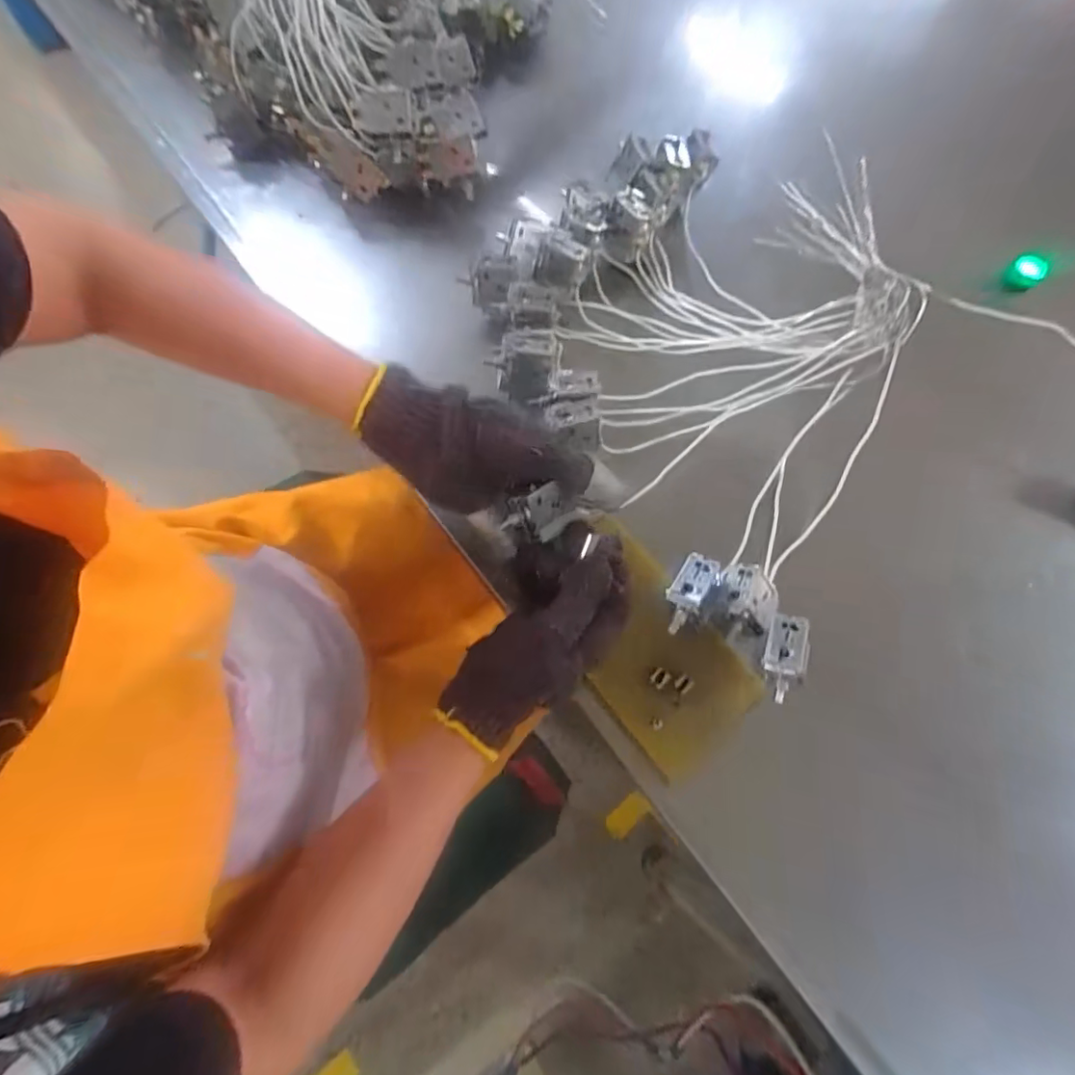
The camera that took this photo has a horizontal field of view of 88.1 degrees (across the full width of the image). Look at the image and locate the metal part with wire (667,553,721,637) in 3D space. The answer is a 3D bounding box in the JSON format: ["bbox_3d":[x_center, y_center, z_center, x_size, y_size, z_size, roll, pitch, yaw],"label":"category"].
[{"bbox_3d":[0.102,0.037,0.380,0.024,0.021,0.052,34,72,10],"label":"metal part with wire"}]

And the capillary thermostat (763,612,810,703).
[{"bbox_3d":[0.162,0.078,0.361,0.025,0.018,0.053,1,70,29],"label":"capillary thermostat"}]

